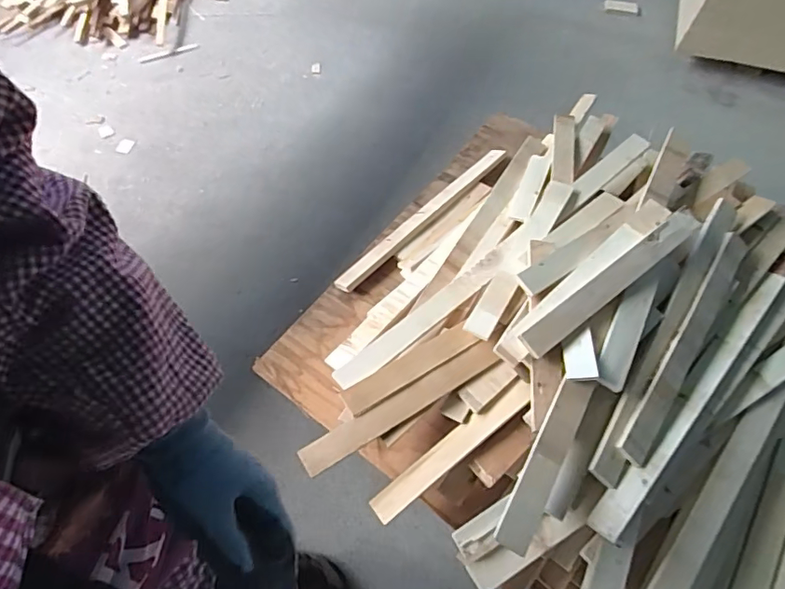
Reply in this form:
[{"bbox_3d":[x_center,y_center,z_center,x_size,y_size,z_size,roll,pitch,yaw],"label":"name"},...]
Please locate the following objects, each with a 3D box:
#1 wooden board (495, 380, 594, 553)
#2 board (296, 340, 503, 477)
[{"bbox_3d":[0.244,0.257,0.817,0.049,0.013,0.295,27,62,16],"label":"wooden board"},{"bbox_3d":[0.021,0.195,0.916,0.389,0.021,0.053,-28,62,-17],"label":"board"}]

